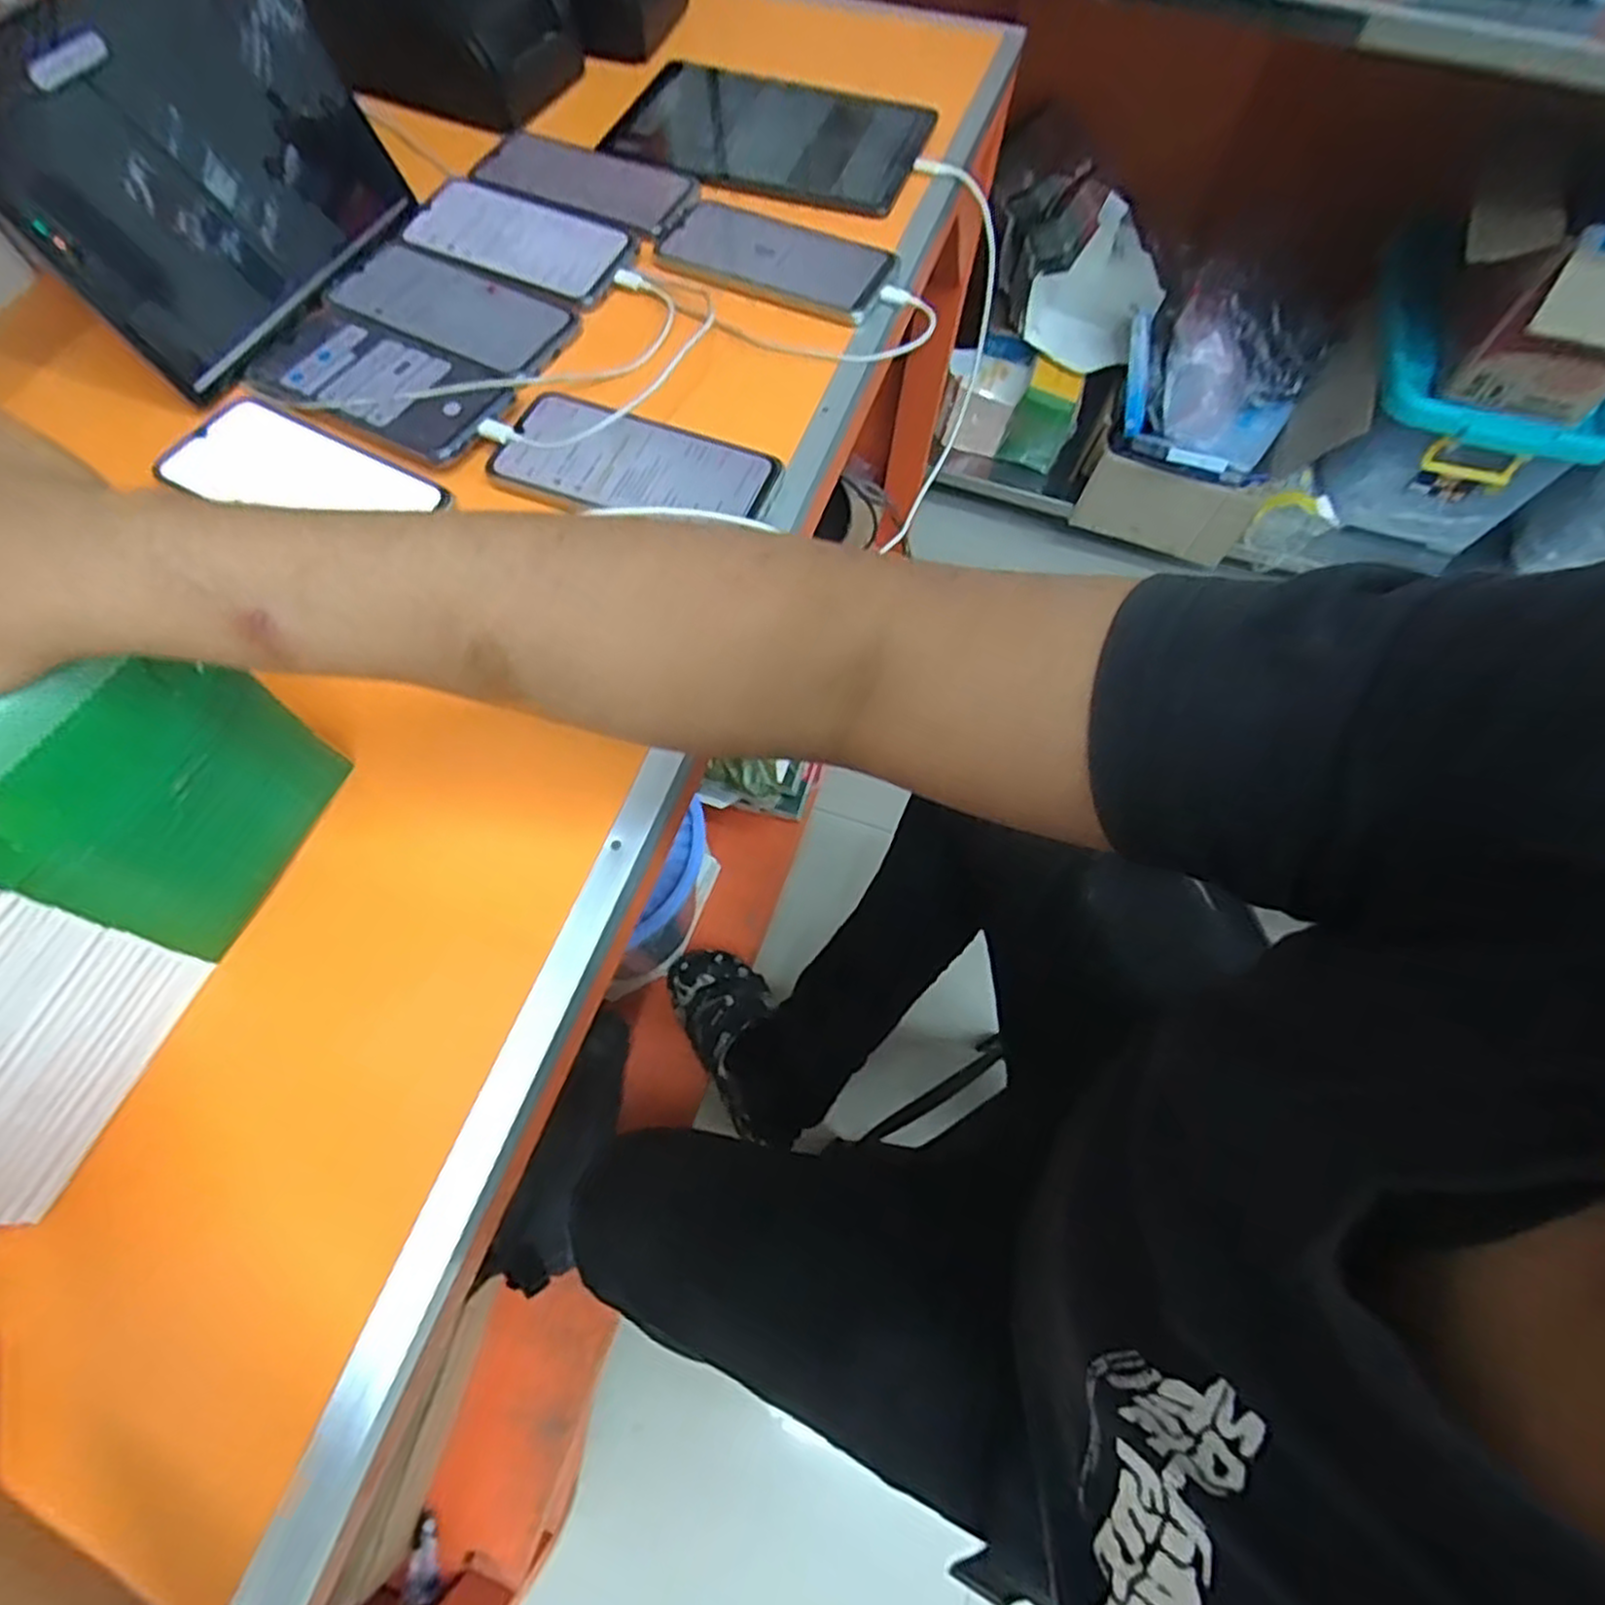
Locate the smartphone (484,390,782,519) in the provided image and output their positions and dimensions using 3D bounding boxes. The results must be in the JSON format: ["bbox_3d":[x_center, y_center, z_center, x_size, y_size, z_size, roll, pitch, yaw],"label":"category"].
[{"bbox_3d":[-0.103,-0.209,0.463,0.165,0.009,0.078,18,65,7],"label":"smartphone"}]

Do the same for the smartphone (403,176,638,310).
[{"bbox_3d":[-0.209,-0.417,0.559,0.174,0.008,0.082,26,66,10],"label":"smartphone"}]

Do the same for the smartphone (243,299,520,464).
[{"bbox_3d":[-0.272,-0.274,0.488,0.169,0.010,0.091,23,66,9],"label":"smartphone"}]

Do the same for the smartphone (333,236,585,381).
[{"bbox_3d":[-0.242,-0.345,0.529,0.169,0.009,0.083,27,67,11],"label":"smartphone"}]

